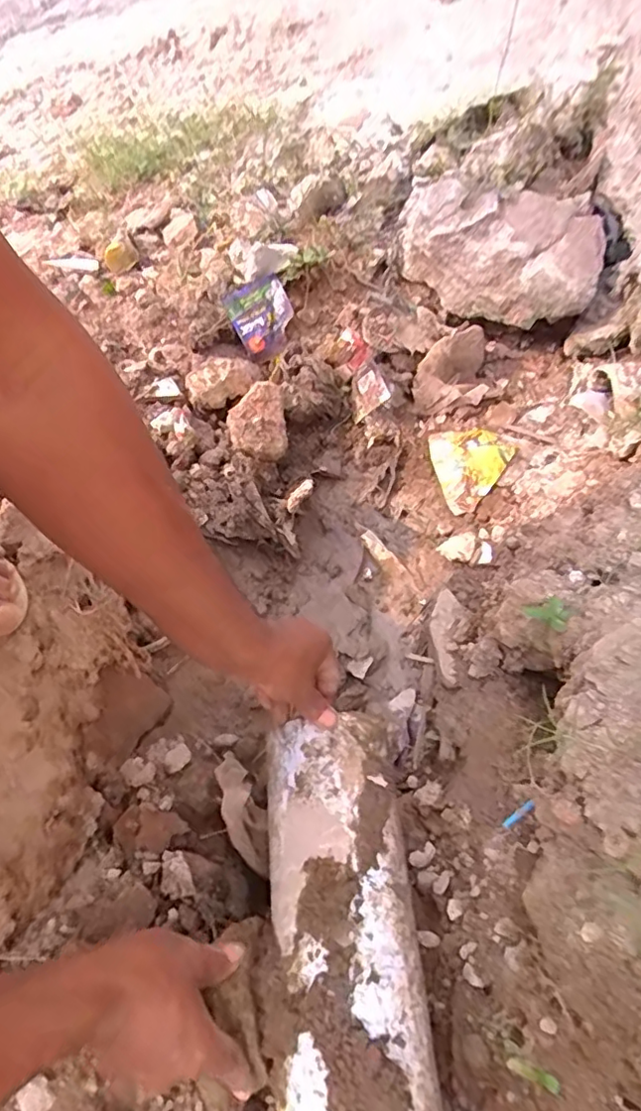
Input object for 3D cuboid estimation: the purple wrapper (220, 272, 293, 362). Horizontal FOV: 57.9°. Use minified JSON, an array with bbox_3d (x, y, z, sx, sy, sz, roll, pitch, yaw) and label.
[{"bbox_3d":[-0.081,-0.333,0.815,0.083,0.098,0.020,-25,14,5],"label":"purple wrapper"}]

